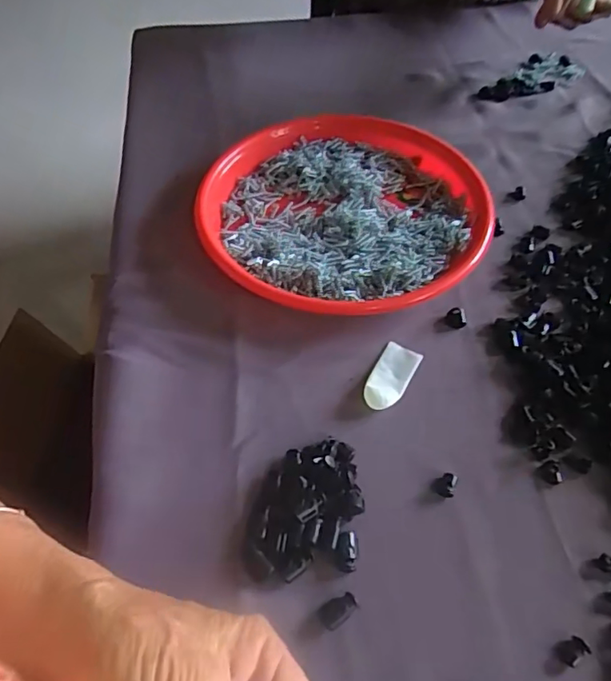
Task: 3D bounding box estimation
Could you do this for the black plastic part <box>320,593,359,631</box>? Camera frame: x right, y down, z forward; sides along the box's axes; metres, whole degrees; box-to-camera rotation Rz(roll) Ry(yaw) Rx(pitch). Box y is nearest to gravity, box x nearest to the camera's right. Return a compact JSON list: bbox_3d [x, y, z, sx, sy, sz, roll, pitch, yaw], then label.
[{"bbox_3d":[0.018,0.144,0.289,0.020,0.004,0.013,-33,59,-19],"label":"black plastic part"}]

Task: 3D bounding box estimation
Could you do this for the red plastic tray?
[{"bbox_3d":[0.035,-0.111,0.458,0.226,0.034,0.231,30,61,22],"label":"red plastic tray"}]

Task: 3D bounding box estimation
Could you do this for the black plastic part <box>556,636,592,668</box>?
[{"bbox_3d":[0.137,0.159,0.276,0.015,0.004,0.011,-27,58,-16],"label":"black plastic part"}]

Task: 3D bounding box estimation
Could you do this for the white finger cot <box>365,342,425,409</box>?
[{"bbox_3d":[0.059,0.024,0.373,0.026,0.007,0.055,24,59,18],"label":"white finger cot"}]

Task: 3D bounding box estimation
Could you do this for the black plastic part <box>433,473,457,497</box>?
[{"bbox_3d":[0.085,0.087,0.329,0.013,0.004,0.015,21,58,17],"label":"black plastic part"}]

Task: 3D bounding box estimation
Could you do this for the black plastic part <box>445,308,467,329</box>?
[{"bbox_3d":[0.112,-0.017,0.405,0.015,0.006,0.015,-6,54,-2],"label":"black plastic part"}]

